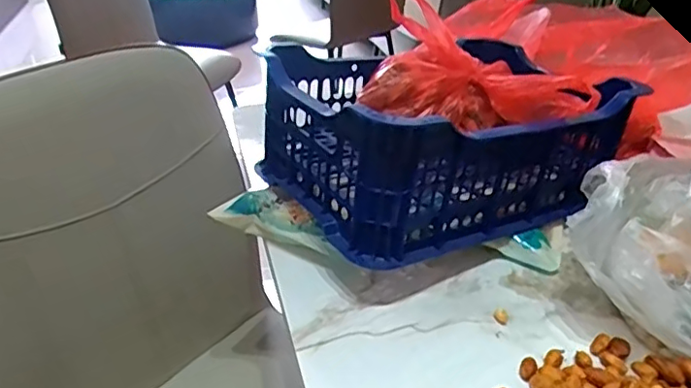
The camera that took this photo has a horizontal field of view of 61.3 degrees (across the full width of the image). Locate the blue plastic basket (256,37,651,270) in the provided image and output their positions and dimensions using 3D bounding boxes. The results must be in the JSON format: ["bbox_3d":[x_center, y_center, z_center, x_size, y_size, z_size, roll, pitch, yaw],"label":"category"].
[{"bbox_3d":[0.106,-0.078,0.650,0.358,0.147,0.250,-18,35,-27],"label":"blue plastic basket"}]

